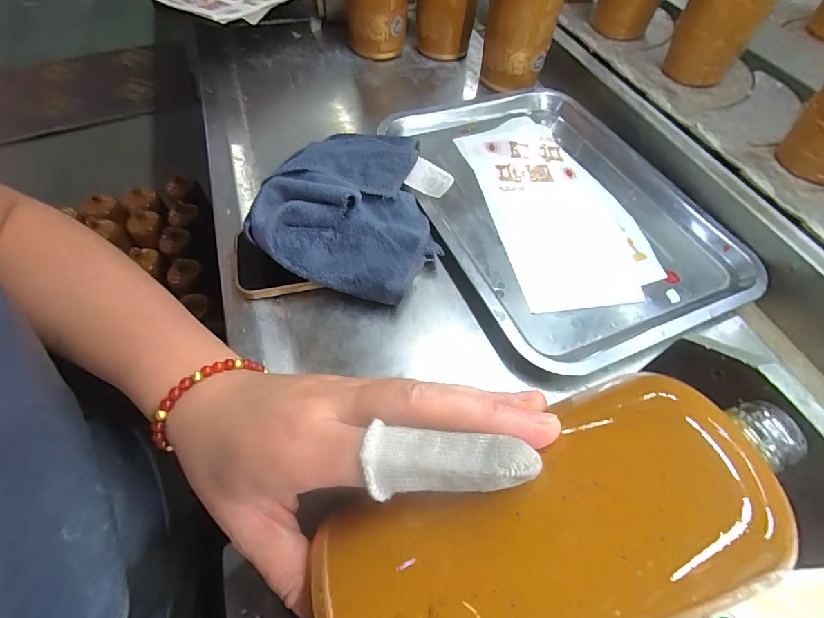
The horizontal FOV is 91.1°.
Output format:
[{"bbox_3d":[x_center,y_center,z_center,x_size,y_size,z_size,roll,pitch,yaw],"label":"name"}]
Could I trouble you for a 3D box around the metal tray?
[{"bbox_3d":[0.142,-0.112,0.415,0.270,0.035,0.344,-21,58,-12],"label":"metal tray"}]

